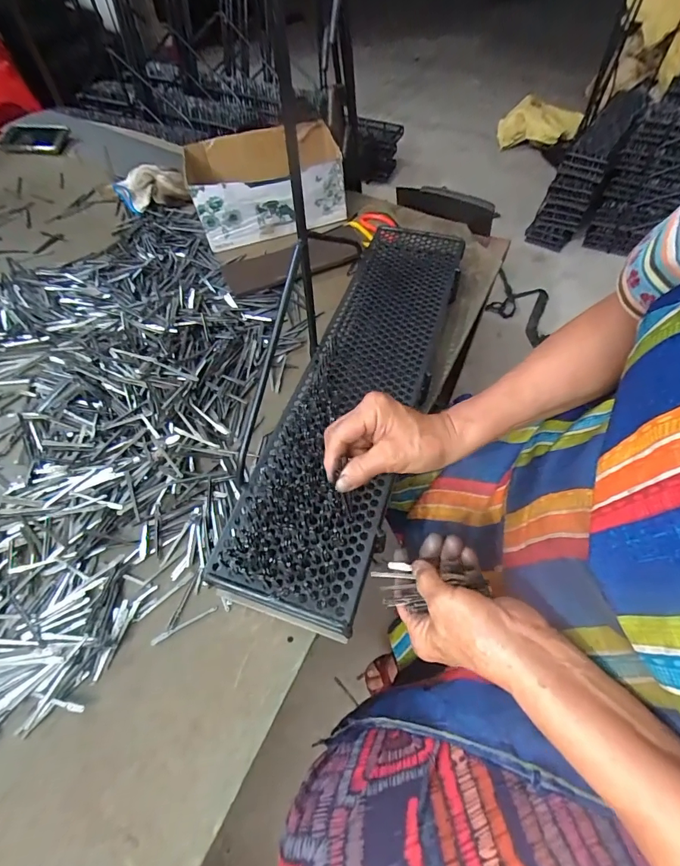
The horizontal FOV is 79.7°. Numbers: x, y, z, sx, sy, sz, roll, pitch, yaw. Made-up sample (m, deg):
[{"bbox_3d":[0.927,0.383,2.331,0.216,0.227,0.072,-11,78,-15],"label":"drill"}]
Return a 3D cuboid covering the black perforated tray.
[{"bbox_3d":[0.032,-0.089,0.519,0.154,0.017,0.590,14,56,12],"label":"black perforated tray"}]

